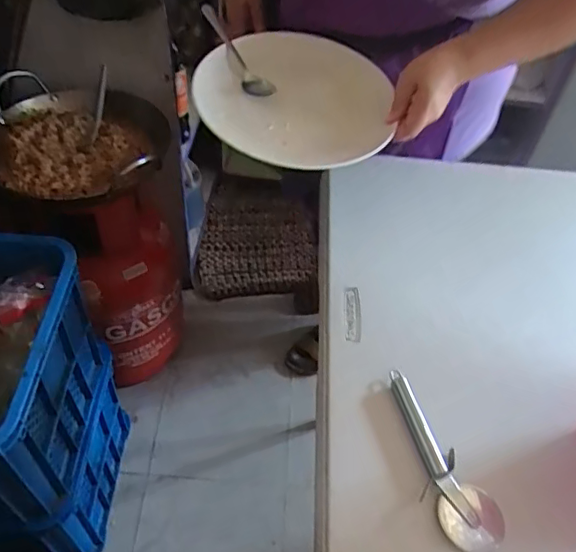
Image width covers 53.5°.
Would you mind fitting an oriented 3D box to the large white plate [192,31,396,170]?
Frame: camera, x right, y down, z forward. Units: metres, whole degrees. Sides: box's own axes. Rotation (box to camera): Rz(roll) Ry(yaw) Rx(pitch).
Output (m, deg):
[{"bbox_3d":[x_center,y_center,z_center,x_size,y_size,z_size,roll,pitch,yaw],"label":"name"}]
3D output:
[{"bbox_3d":[0.008,-0.220,0.721,0.236,0.046,0.275,7,50,1],"label":"large white plate"}]

